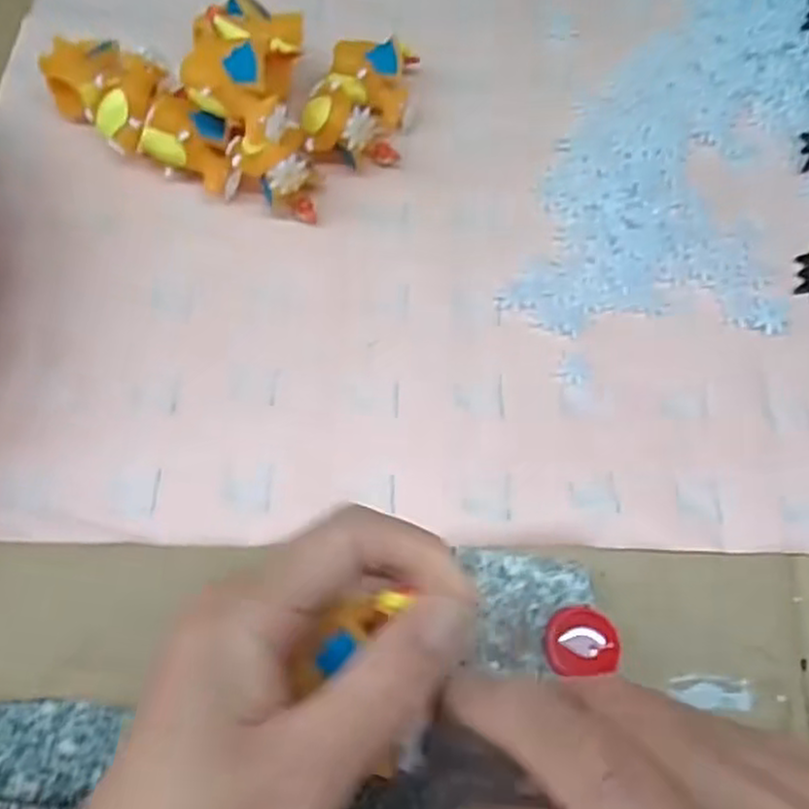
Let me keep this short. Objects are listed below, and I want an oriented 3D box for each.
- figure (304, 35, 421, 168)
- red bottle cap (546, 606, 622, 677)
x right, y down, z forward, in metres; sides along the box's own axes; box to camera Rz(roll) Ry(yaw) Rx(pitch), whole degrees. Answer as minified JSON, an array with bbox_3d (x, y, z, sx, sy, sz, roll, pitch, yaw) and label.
[{"bbox_3d":[-0.020,-0.140,0.333,0.051,0.040,0.070,-1,70,-2],"label":"figure"},{"bbox_3d":[0.062,0.082,0.251,0.025,0.006,0.022,-3,71,-2],"label":"red bottle cap"}]

